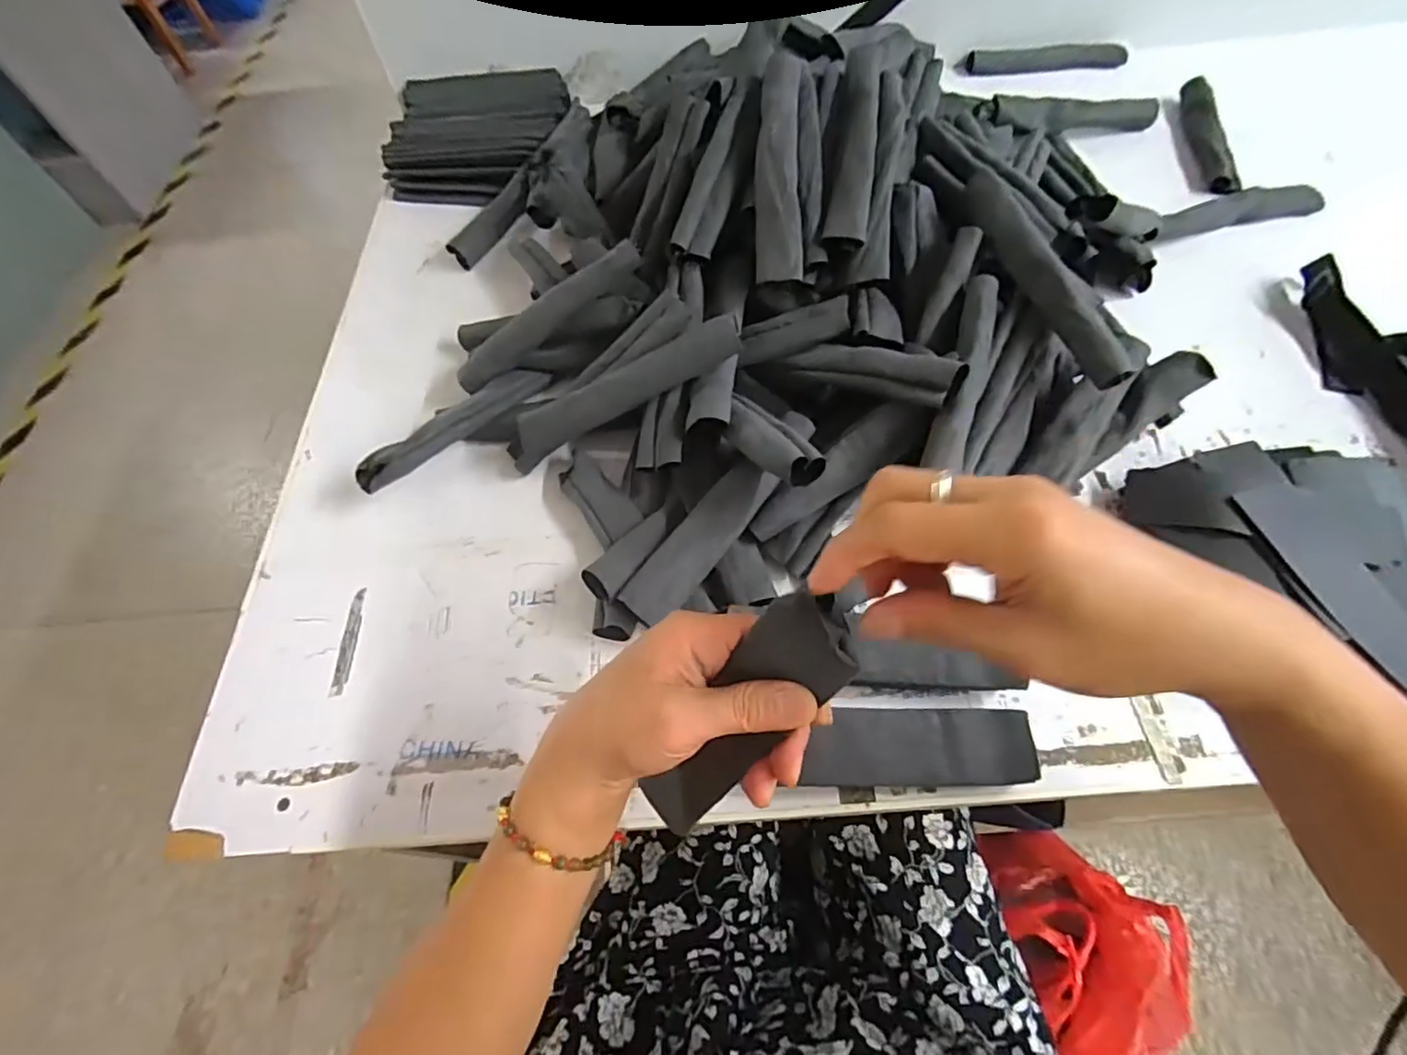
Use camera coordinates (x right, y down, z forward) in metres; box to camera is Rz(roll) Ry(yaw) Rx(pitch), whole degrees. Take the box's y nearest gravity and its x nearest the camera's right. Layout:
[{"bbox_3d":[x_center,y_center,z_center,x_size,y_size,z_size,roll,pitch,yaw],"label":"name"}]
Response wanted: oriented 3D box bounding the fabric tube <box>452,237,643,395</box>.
[{"bbox_3d":[-0.133,-0.178,0.528,0.182,0.029,0.022,-34,61,10],"label":"fabric tube"}]

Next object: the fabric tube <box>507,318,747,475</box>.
[{"bbox_3d":[-0.066,-0.100,0.477,0.205,0.040,0.024,-24,58,16],"label":"fabric tube"}]

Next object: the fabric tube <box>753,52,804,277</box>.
[{"bbox_3d":[0.058,-0.283,0.487,0.036,0.023,0.191,0,83,5],"label":"fabric tube"}]

